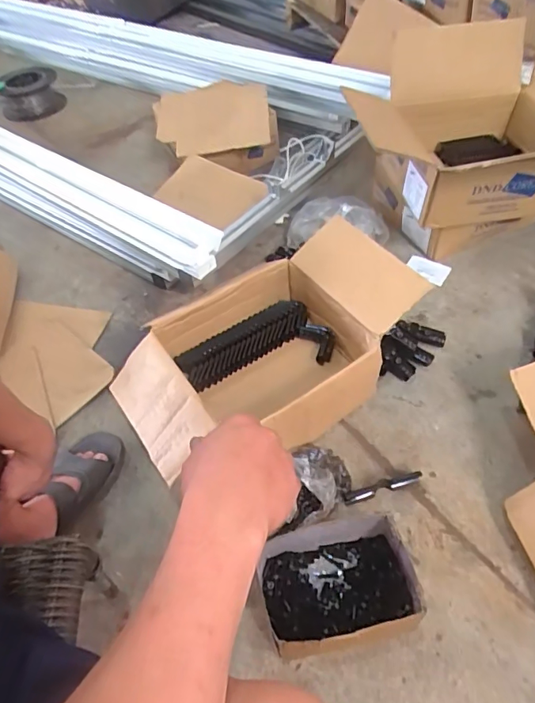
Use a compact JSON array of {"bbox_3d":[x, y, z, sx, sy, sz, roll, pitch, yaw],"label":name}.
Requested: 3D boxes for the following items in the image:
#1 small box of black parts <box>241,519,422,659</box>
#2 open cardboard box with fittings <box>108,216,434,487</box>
[{"bbox_3d":[0.087,0.310,0.647,0.209,0.078,0.146,-8,51,-4],"label":"small box of black parts"},{"bbox_3d":[-0.008,-0.003,0.877,0.515,0.201,0.326,-26,54,-17],"label":"open cardboard box with fittings"}]

